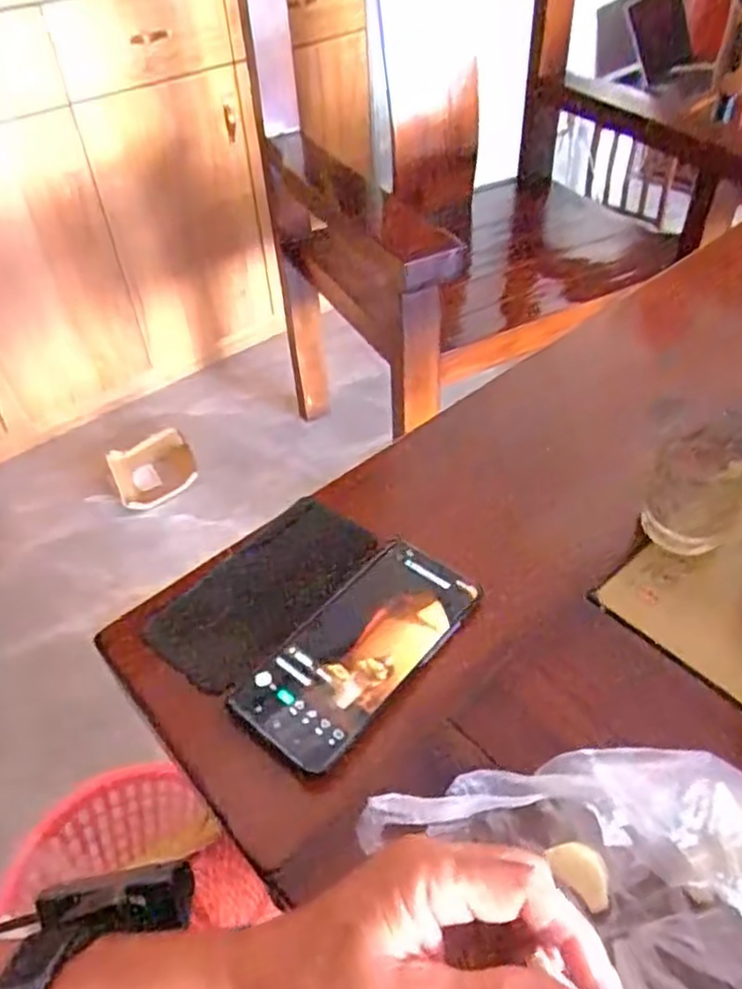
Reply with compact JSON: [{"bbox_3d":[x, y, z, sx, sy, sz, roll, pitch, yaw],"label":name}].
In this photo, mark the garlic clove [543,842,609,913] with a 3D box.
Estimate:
[{"bbox_3d":[0.098,0.176,0.332,0.032,0.014,0.019,32,55,30],"label":"garlic clove"}]

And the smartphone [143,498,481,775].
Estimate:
[{"bbox_3d":[-0.039,0.076,0.455,0.159,0.016,0.156,29,54,28],"label":"smartphone"}]

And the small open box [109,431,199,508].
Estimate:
[{"bbox_3d":[-0.484,-0.057,1.580,0.176,0.053,0.157,-25,49,-20],"label":"small open box"}]

